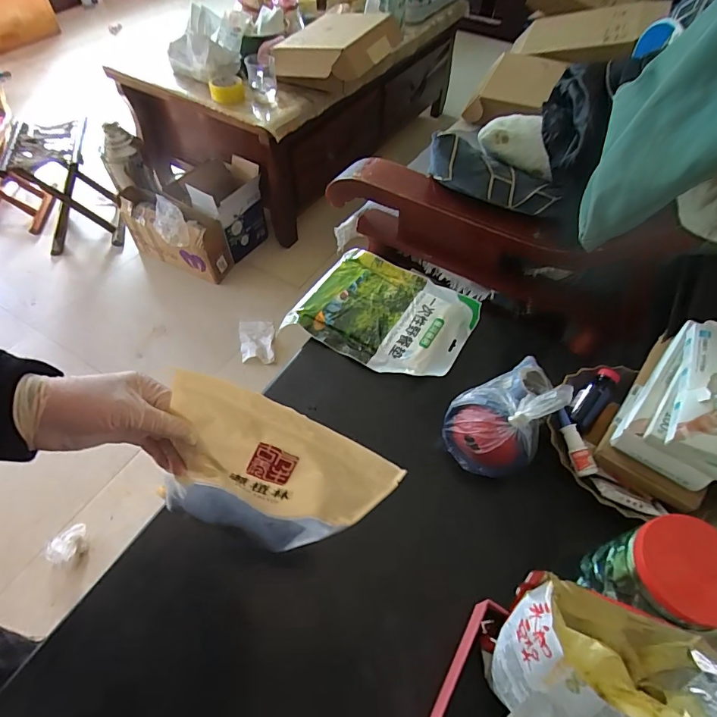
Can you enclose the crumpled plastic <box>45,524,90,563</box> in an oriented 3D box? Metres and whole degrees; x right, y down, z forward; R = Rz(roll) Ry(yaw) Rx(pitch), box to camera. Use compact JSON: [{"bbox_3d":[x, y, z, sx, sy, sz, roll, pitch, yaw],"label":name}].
[{"bbox_3d":[-0.686,0.437,1.023,0.082,0.024,0.070,-28,59,-20],"label":"crumpled plastic"}]

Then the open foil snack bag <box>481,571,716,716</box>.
[{"bbox_3d":[0.225,0.299,0.417,0.170,0.136,0.104,23,57,14],"label":"open foil snack bag"}]

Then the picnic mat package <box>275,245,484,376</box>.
[{"bbox_3d":[0.050,-0.085,0.789,0.293,0.021,0.228,27,58,17],"label":"picnic mat package"}]

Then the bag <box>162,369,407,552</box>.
[{"bbox_3d":[-0.087,0.111,0.399,0.191,0.191,0.027,27,35,-7],"label":"bag"}]

